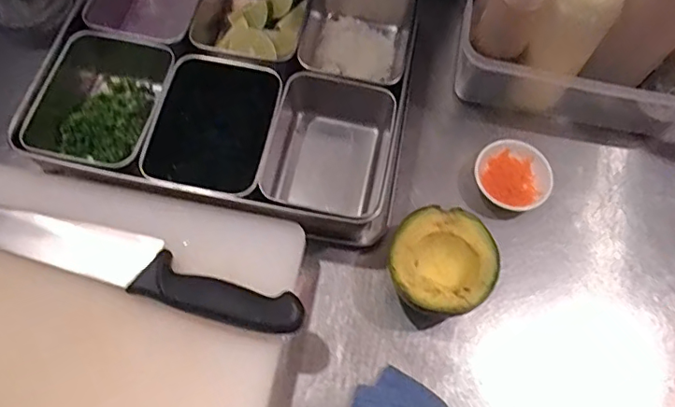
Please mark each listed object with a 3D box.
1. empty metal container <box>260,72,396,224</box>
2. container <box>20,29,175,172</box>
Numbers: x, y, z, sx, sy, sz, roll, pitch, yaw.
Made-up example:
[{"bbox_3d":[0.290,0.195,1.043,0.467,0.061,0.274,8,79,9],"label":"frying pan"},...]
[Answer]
[{"bbox_3d":[-0.004,-0.057,0.512,0.111,0.058,0.158,11,66,1],"label":"empty metal container"},{"bbox_3d":[-0.219,-0.097,0.514,0.110,0.057,0.153,13,66,2],"label":"container"}]

